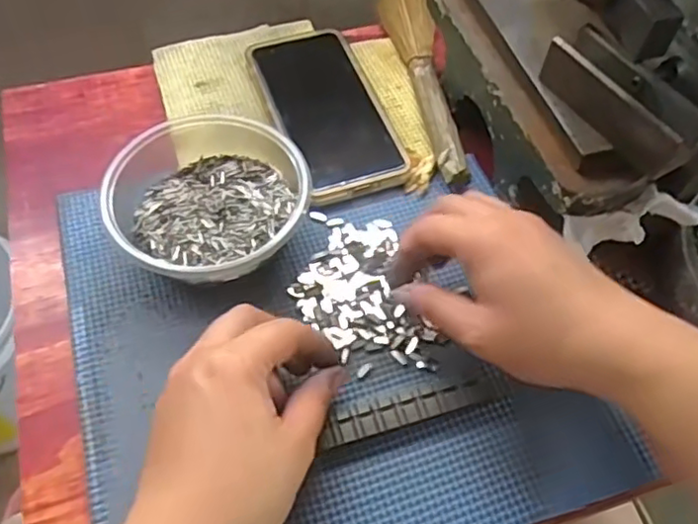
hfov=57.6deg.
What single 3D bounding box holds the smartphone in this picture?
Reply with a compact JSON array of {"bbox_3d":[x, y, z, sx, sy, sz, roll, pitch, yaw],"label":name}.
[{"bbox_3d":[-0.016,-0.110,0.446,0.073,0.005,0.156,-16,59,-13],"label":"smartphone"}]

